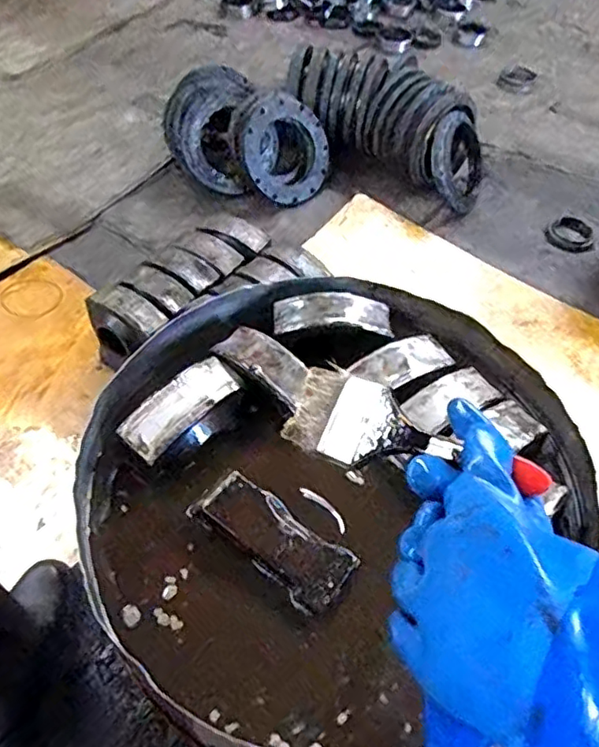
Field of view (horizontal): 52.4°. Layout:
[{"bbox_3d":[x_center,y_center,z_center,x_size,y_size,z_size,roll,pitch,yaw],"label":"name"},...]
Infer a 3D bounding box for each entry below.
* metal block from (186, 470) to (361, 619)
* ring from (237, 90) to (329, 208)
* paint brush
[{"bbox_3d":[-0.032,0.179,0.666,0.184,0.032,0.077,31,56,19],"label":"metal block"},{"bbox_3d":[-0.040,-0.600,1.624,0.231,0.292,0.037,-26,19,-10],"label":"ring"},{"bbox_3d":[0.082,0.059,0.470,0.195,0.018,0.069,26,80,23],"label":"paint brush"}]

